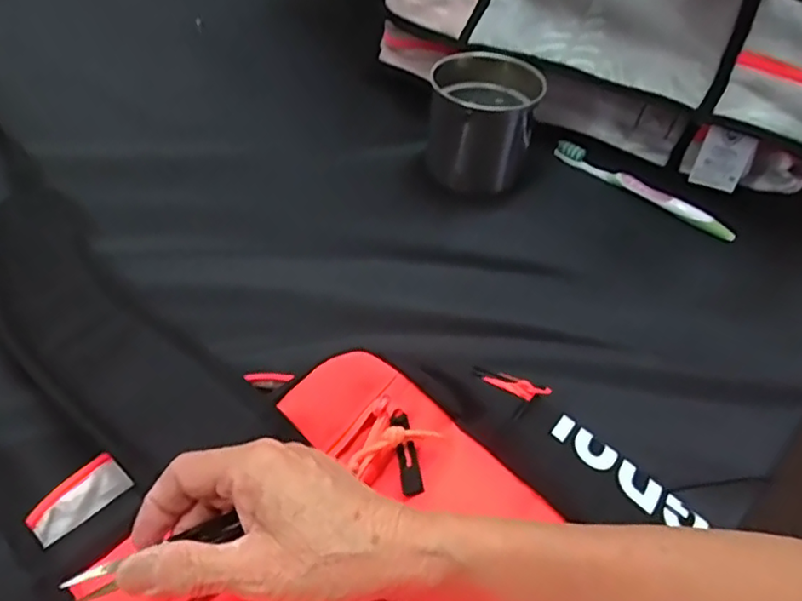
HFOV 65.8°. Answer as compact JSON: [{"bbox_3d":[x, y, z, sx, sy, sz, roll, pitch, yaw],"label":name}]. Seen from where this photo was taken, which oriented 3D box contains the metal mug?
[{"bbox_3d":[0.075,-0.173,0.590,0.097,0.096,0.097,1,46,-2],"label":"metal mug"}]

